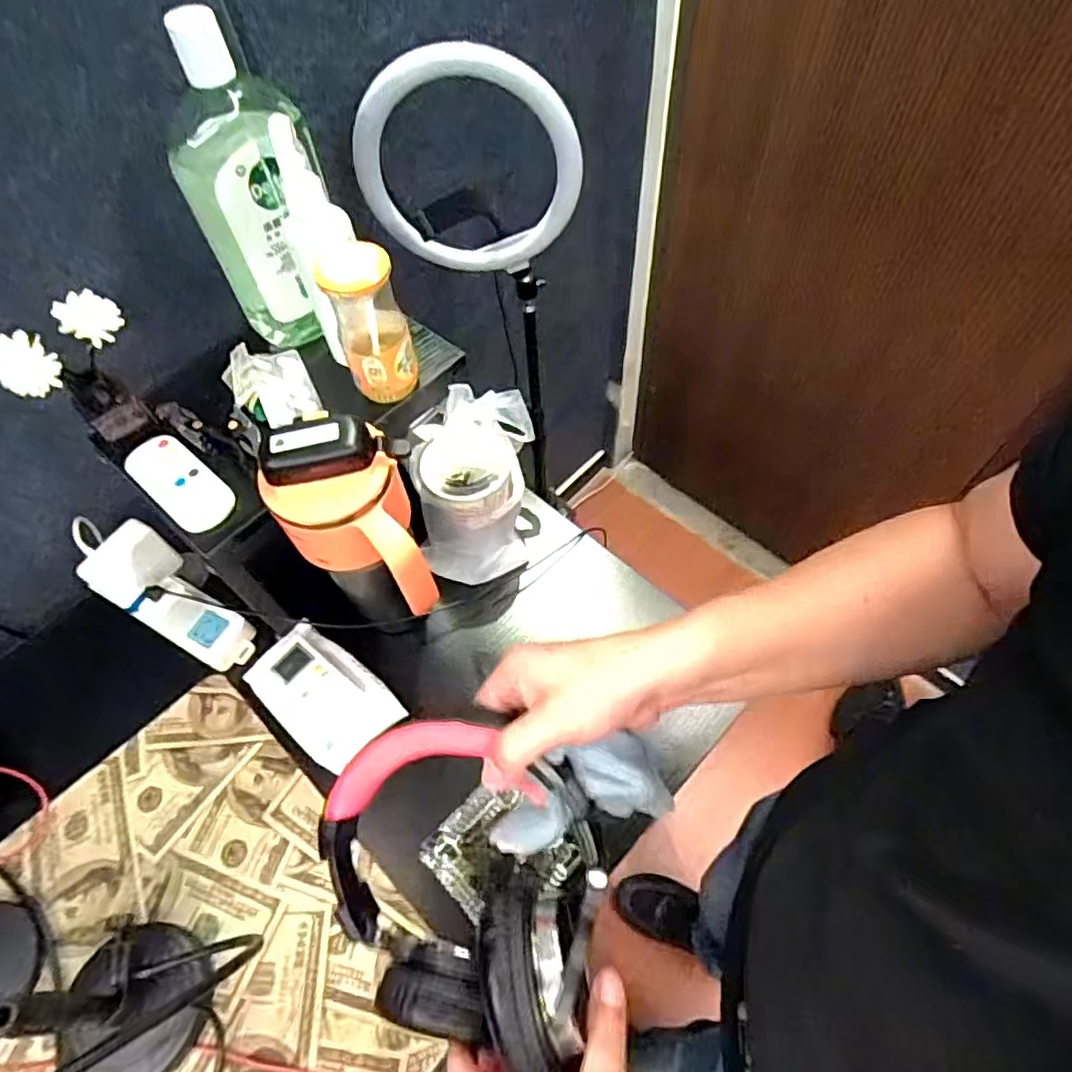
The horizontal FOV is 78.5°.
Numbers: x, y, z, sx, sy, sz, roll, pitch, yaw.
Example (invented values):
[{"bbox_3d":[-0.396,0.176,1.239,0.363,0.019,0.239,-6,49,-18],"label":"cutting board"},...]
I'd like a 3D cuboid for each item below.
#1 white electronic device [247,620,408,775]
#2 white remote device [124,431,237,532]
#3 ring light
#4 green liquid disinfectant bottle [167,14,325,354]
[{"bbox_3d":[-0.202,0.151,0.627,0.149,0.055,0.087,35,66,22],"label":"white electronic device"},{"bbox_3d":[-0.308,-0.047,0.563,0.116,0.014,0.050,34,66,21],"label":"white remote device"},{"bbox_3d":[-0.072,-0.399,0.709,0.245,0.261,0.050,-1,69,1],"label":"ring light"},{"bbox_3d":[-0.228,-0.285,0.552,0.100,0.243,0.081,-1,58,2],"label":"green liquid disinfectant bottle"}]

